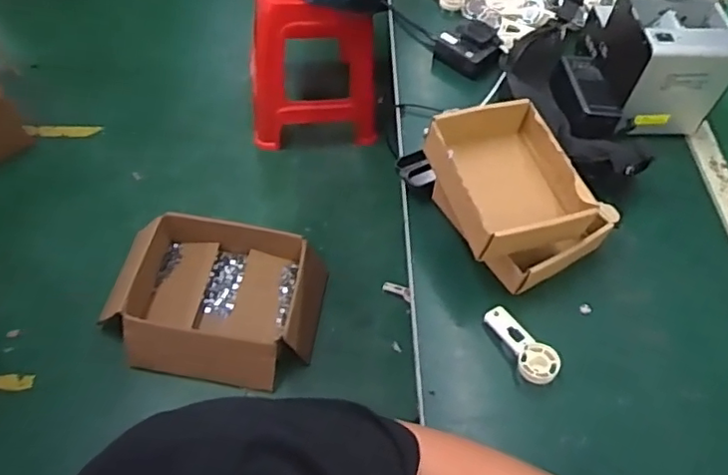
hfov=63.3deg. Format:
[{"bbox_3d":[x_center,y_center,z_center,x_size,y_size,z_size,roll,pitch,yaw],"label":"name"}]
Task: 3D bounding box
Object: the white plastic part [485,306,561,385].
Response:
[{"bbox_3d":[0.166,0.112,0.623,0.036,0.019,0.093,-26,62,-20],"label":"white plastic part"}]

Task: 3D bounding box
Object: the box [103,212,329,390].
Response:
[{"bbox_3d":[-0.332,0.134,1.361,0.459,0.122,0.392,10,56,2],"label":"box"}]

